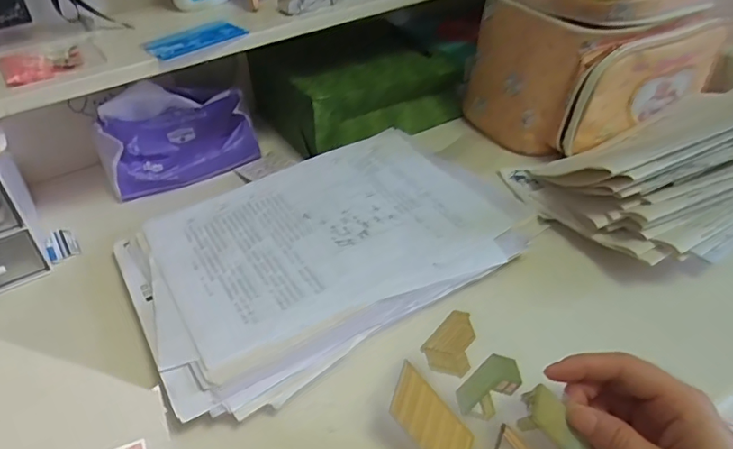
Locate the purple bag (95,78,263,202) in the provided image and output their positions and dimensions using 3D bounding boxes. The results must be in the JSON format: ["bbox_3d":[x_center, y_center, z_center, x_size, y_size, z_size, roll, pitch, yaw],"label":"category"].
[{"bbox_3d":[-0.197,-0.094,0.560,0.156,0.074,0.087,-25,43,-24],"label":"purple bag"}]

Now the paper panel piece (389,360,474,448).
[{"bbox_3d":[0.037,0.114,0.308,0.027,0.004,0.066,-40,66,-8],"label":"paper panel piece"}]

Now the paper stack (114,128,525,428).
[{"bbox_3d":[-0.021,0.011,0.460,0.338,0.025,0.224,-23,43,-22],"label":"paper stack"}]

